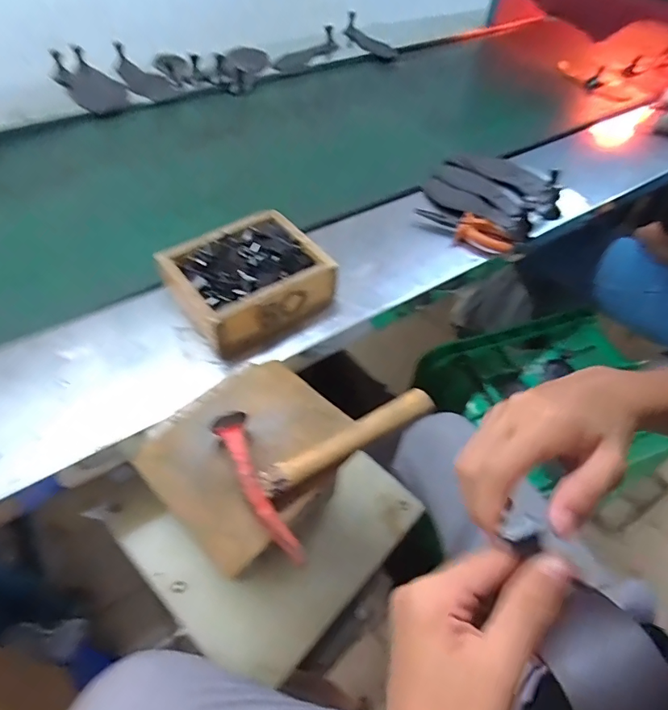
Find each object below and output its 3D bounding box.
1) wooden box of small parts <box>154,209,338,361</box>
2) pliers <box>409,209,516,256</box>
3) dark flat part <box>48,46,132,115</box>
[{"bbox_3d":[-0.112,-0.097,0.593,0.183,0.065,0.157,-30,57,-24],"label":"wooden box of small parts"},{"bbox_3d":[0.203,-0.200,0.712,0.154,0.017,0.062,32,56,22],"label":"pliers"},{"bbox_3d":[-0.549,-0.613,1.025,0.114,0.065,0.247,-29,57,-24],"label":"dark flat part"}]

